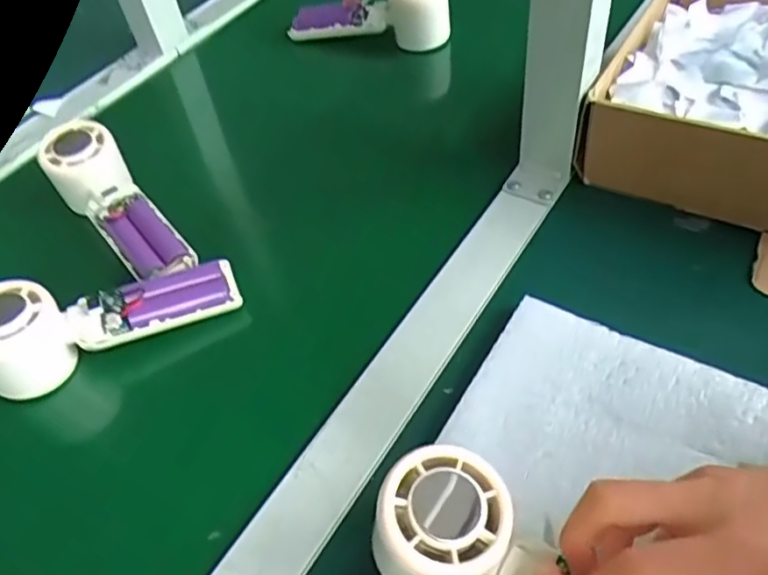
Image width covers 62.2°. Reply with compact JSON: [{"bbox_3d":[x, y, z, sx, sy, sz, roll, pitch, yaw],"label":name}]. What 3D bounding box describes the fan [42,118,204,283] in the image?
[{"bbox_3d":[-0.204,-0.062,0.488,0.050,0.038,0.162,-37,72,-25],"label":"fan"}]

